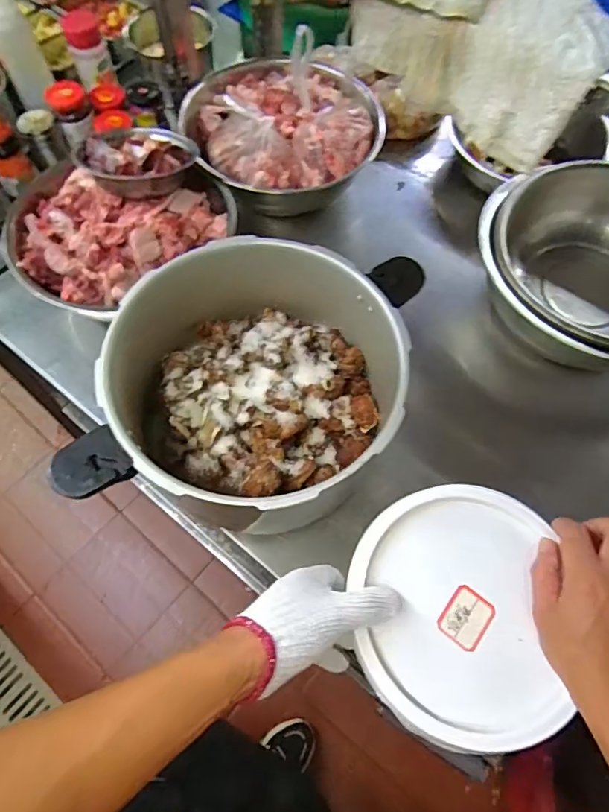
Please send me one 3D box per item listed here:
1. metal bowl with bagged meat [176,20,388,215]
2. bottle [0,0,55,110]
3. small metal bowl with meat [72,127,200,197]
[{"bbox_3d":[-0.044,-0.491,0.912,0.334,0.173,0.321,1,64,-2],"label":"metal bowl with bagged meat"},{"bbox_3d":[-0.497,-0.621,0.880,0.071,0.159,0.075,-12,65,-8],"label":"bottle"},{"bbox_3d":[-0.255,-0.382,0.782,0.155,0.043,0.143,1,64,-2],"label":"small metal bowl with meat"}]

